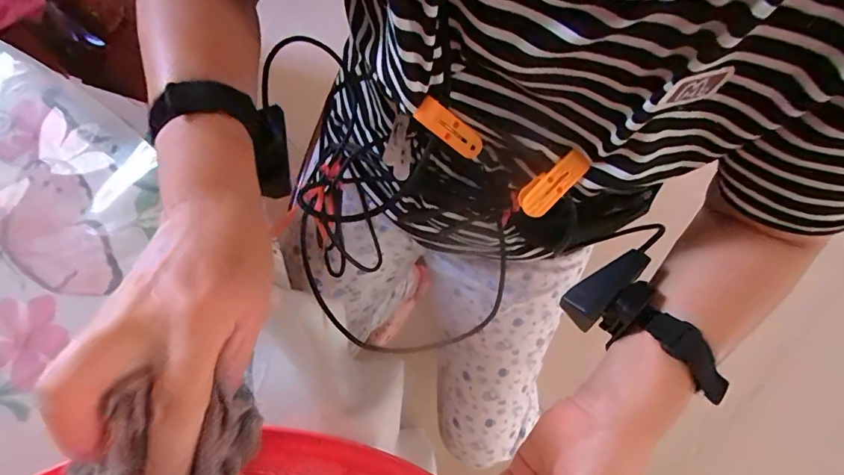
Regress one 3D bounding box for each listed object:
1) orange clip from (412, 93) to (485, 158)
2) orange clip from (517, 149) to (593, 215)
[{"bbox_3d":[0.020,-0.078,0.316,0.056,0.011,0.019,33,113,-24],"label":"orange clip"},{"bbox_3d":[0.094,-0.039,0.321,0.055,0.022,0.023,-43,82,8],"label":"orange clip"}]

